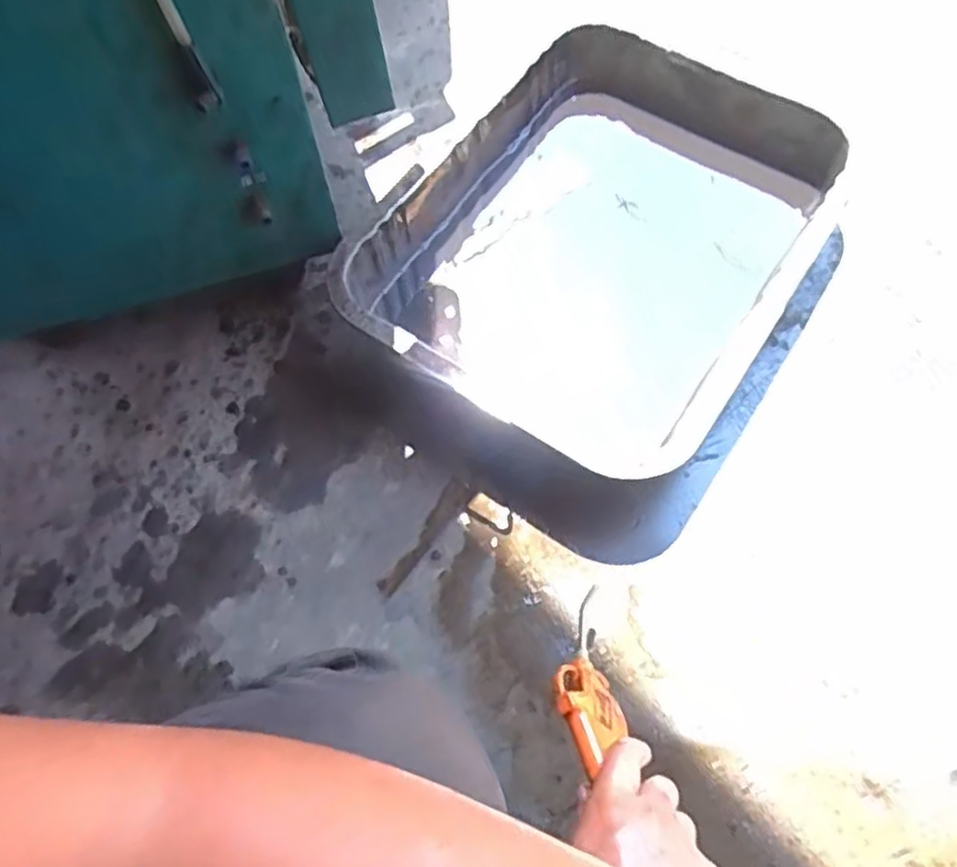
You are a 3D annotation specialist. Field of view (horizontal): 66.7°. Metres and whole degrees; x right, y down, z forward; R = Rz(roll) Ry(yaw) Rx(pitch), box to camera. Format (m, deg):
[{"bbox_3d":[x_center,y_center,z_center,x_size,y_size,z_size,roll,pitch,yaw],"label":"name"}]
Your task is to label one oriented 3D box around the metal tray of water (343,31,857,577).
[{"bbox_3d":[0.141,-0.194,0.749,0.408,0.111,0.492,32,70,16],"label":"metal tray of water"}]

